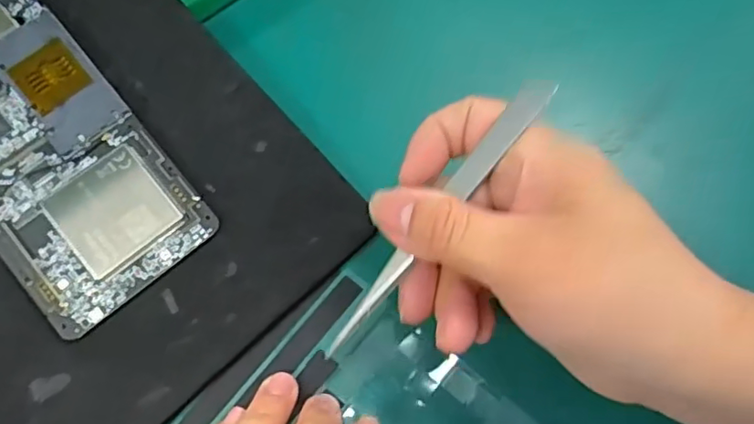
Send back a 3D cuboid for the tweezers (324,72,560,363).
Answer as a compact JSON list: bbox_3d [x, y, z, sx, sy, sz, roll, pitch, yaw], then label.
[{"bbox_3d":[0.020,0.003,0.208,0.011,0.004,0.123,40,95,12],"label":"tweezers"}]

